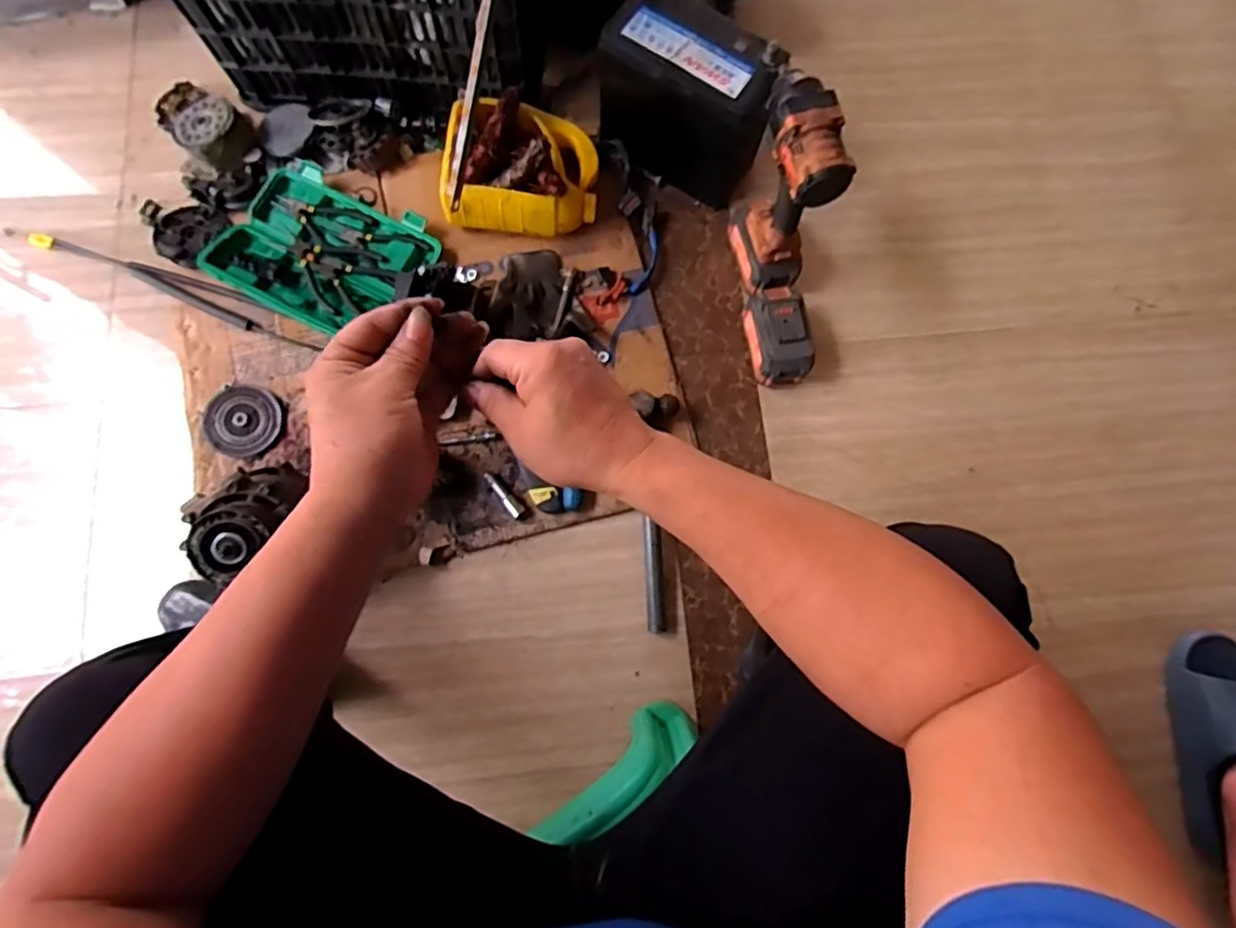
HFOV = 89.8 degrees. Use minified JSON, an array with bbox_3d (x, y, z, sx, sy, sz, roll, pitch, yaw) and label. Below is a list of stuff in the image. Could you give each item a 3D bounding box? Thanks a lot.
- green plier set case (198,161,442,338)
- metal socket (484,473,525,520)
[{"bbox_3d":[-0.433,-0.317,0.913,0.306,0.055,0.222,27,78,4],"label":"green plier set case"},{"bbox_3d":[-0.160,0.043,0.860,0.019,0.016,0.075,-42,80,-8],"label":"metal socket"}]

